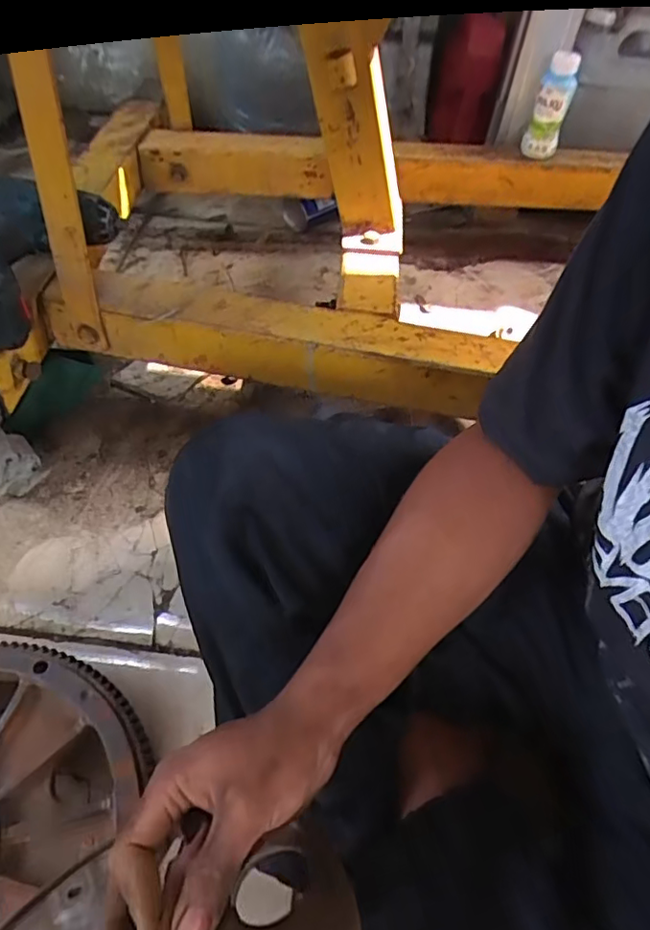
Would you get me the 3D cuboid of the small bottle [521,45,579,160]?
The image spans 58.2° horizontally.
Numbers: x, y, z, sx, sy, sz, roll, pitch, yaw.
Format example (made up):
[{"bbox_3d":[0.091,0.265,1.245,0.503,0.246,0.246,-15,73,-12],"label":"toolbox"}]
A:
[{"bbox_3d":[0.338,-0.536,0.877,0.049,0.136,0.040,31,53,20],"label":"small bottle"}]

